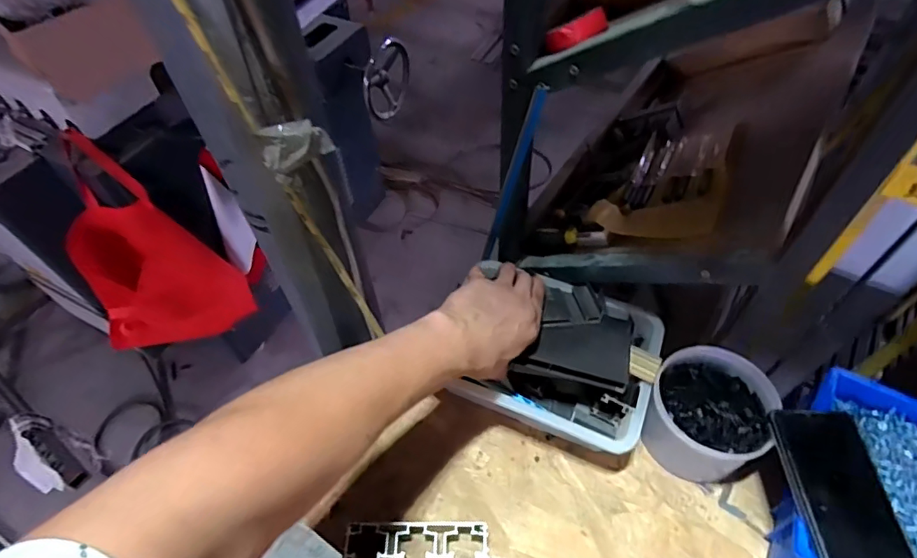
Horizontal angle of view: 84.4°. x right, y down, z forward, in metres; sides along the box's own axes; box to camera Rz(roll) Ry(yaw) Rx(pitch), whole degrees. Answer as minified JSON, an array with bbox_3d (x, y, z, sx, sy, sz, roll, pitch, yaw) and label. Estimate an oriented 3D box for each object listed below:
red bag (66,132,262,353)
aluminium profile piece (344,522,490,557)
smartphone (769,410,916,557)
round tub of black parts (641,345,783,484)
[{"bbox_3d":[-0.655,-0.011,1.081,0.131,0.468,0.295,20,55,16],"label":"red bag"},{"bbox_3d":[-0.039,0.256,0.489,0.133,0.034,0.033,0,51,2],"label":"aluminium profile piece"},{"bbox_3d":[0.328,0.188,0.427,0.075,0.012,0.160,0,52,2],"label":"smartphone"},{"bbox_3d":[0.254,0.141,0.525,0.113,0.081,0.111,-1,51,1],"label":"round tub of black parts"}]

